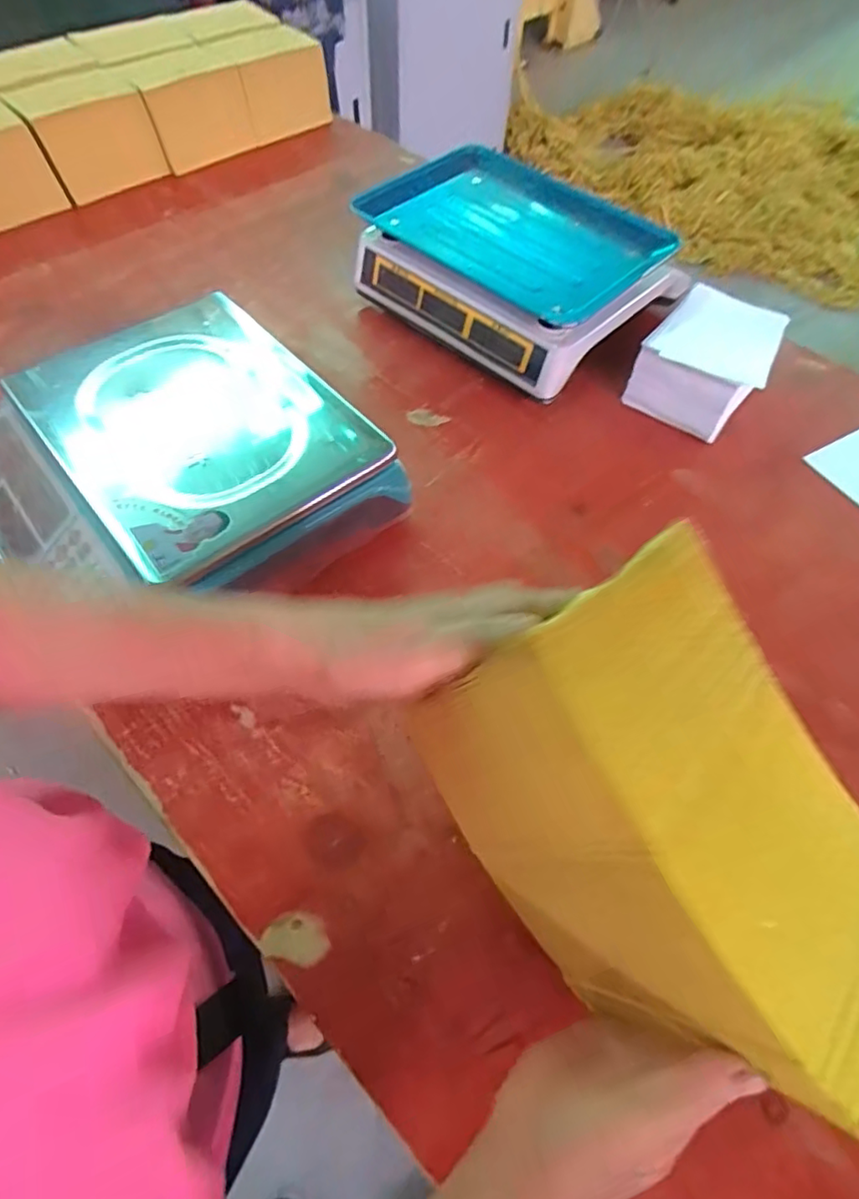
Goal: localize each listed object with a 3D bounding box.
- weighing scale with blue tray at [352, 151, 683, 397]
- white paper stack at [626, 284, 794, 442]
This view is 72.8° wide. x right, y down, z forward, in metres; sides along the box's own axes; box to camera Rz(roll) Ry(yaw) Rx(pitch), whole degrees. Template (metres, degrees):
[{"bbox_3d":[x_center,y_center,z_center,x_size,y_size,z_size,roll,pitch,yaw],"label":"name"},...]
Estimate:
[{"bbox_3d":[0.101,-0.413,0.736,0.336,0.116,0.257,38,64,20],"label":"weighing scale with blue tray"},{"bbox_3d":[0.322,-0.275,0.676,0.127,0.084,0.148,35,63,18],"label":"white paper stack"}]

